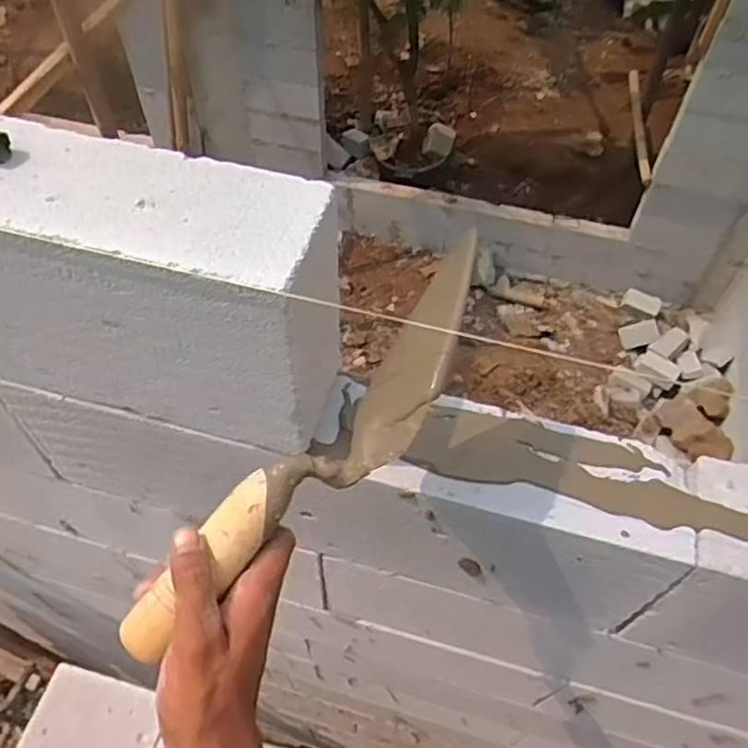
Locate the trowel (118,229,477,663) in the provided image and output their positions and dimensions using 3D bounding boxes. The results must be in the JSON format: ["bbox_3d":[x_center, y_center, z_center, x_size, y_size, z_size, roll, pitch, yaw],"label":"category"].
[{"bbox_3d":[-0.030,0.049,0.391,0.299,0.043,0.062,-44,65,-7],"label":"trowel"}]

